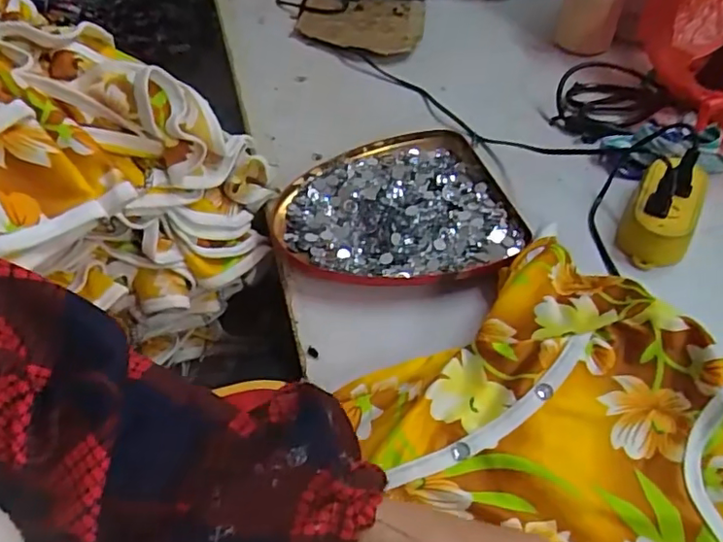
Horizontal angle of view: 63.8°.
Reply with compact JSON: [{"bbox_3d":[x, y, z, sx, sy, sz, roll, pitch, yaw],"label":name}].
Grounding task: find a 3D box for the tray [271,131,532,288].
[{"bbox_3d":[0.028,-0.056,0.537,0.208,0.027,0.190,-6,48,-5],"label":"tray"}]

